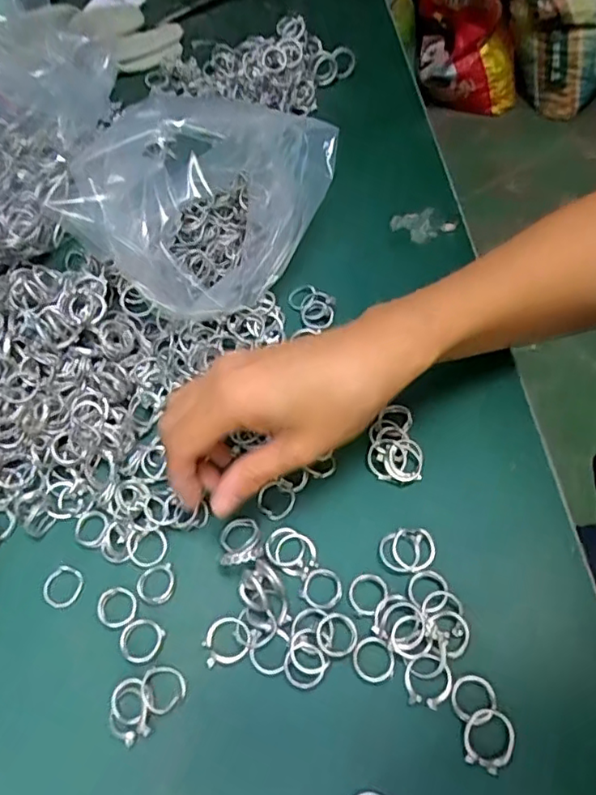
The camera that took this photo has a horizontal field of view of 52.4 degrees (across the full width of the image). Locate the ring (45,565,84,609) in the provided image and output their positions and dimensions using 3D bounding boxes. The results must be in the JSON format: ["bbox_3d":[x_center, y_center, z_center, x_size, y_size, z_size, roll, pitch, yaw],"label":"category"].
[{"bbox_3d":[-0.126,0.101,0.323,0.021,0.004,0.020,-2,57,3],"label":"ring"}]

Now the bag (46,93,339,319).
[{"bbox_3d":[-0.059,-0.131,0.398,0.119,0.085,0.148,33,65,22],"label":"bag"}]

